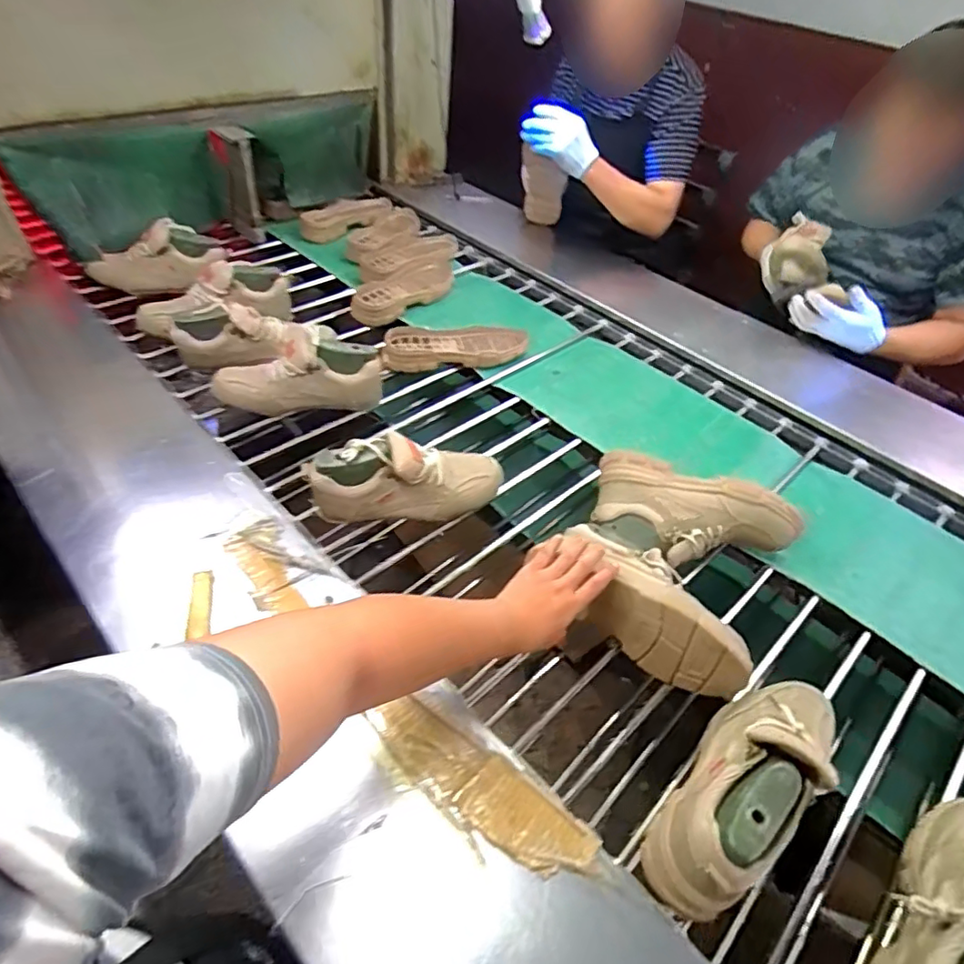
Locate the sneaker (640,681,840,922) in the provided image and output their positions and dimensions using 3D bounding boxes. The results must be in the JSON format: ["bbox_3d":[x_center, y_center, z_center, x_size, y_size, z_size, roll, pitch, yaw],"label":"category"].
[{"bbox_3d":[0.266,0.276,0.551,0.101,0.116,0.264,35,53,25],"label":"sneaker"}]

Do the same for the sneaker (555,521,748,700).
[{"bbox_3d":[0.215,0.148,0.718,0.248,0.098,0.118,30,51,21],"label":"sneaker"}]

